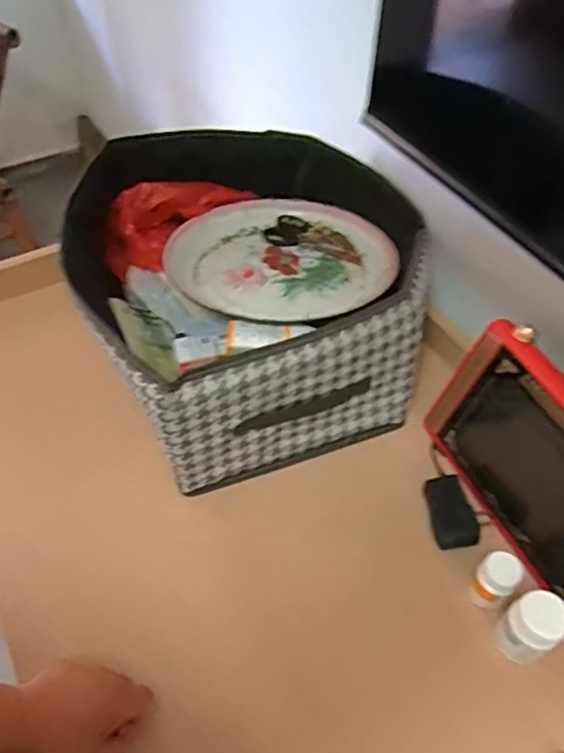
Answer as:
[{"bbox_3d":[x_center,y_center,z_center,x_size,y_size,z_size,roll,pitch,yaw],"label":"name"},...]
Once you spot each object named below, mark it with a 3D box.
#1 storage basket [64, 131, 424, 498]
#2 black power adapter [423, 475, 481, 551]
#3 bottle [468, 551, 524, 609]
[{"bbox_3d":[-0.017,-0.116,0.707,0.383,0.191,0.375,-20,54,-16],"label":"storage basket"},{"bbox_3d":[0.176,0.142,0.616,0.045,0.017,0.072,-6,51,-5],"label":"black power adapter"},{"bbox_3d":[0.196,0.187,0.540,0.035,0.052,0.033,-36,59,-26],"label":"bottle"}]

